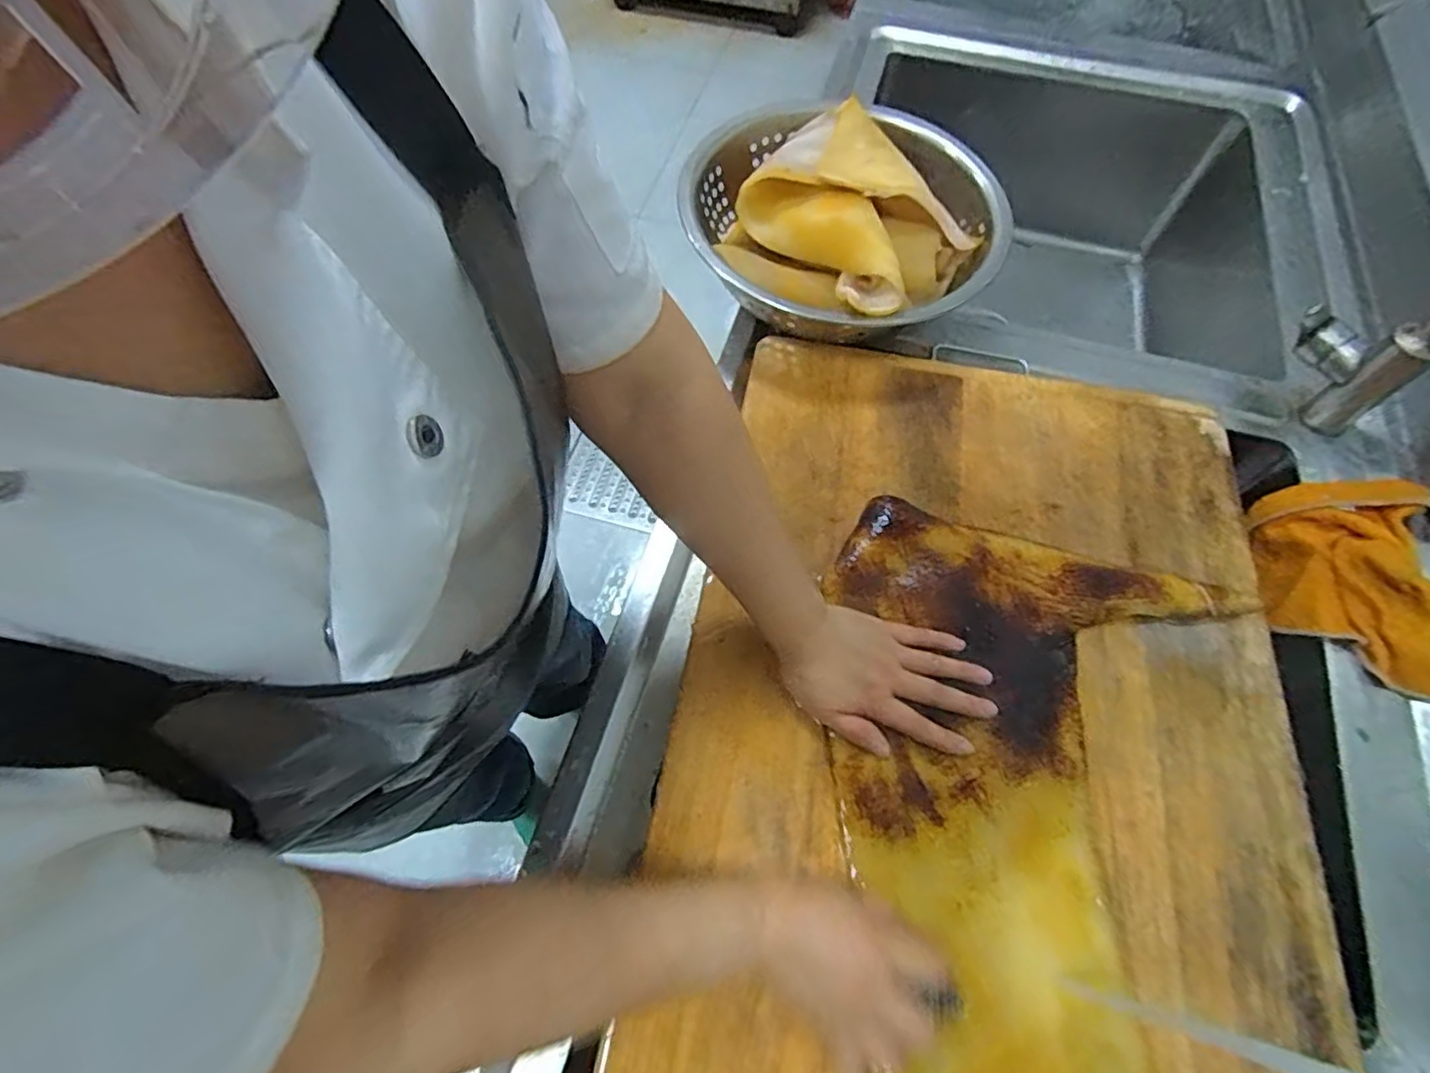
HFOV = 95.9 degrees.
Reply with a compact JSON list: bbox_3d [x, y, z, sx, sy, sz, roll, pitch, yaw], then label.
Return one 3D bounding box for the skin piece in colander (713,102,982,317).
[{"bbox_3d":[0.138,-0.319,0.667,0.196,0.094,0.250,-34,68,-17],"label":"skin piece in colander"}]

